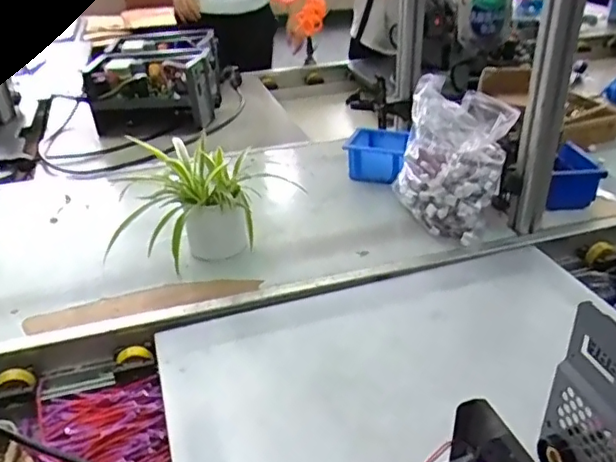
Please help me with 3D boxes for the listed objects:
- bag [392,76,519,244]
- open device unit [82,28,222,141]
[{"bbox_3d":[0.236,-0.109,0.913,0.157,0.196,0.168,-2,31,0],"label":"bag"},{"bbox_3d":[-0.384,-0.389,1.479,0.304,0.166,0.334,-5,31,-6],"label":"open device unit"}]

